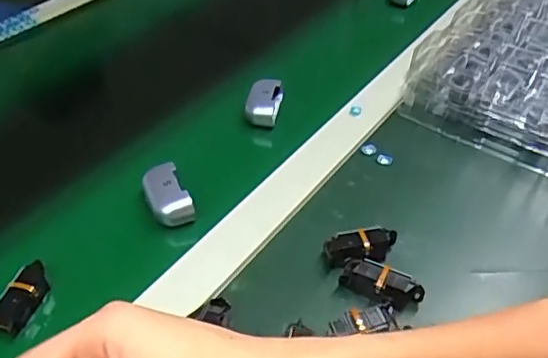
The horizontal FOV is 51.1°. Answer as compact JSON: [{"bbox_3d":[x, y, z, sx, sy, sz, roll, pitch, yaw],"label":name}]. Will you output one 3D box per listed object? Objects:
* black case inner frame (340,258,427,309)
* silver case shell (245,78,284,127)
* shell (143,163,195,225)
[{"bbox_3d":[0.074,0.073,0.396,0.054,0.024,0.018,19,44,21],"label":"black case inner frame"},{"bbox_3d":[-0.010,-0.076,0.559,0.031,0.029,0.044,8,42,9],"label":"silver case shell"},{"bbox_3d":[-0.087,0.013,0.460,0.031,0.021,0.054,-16,43,-17],"label":"shell"}]

